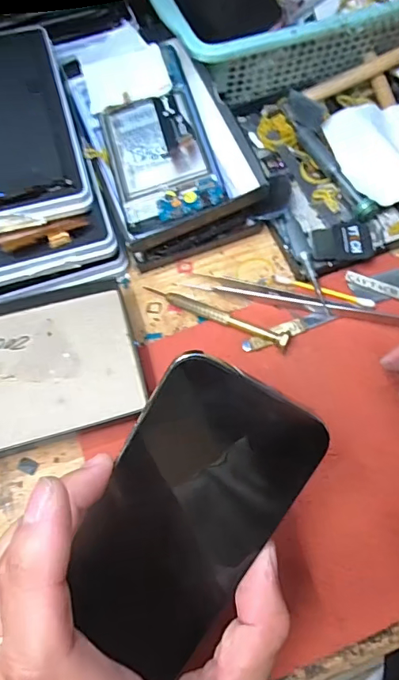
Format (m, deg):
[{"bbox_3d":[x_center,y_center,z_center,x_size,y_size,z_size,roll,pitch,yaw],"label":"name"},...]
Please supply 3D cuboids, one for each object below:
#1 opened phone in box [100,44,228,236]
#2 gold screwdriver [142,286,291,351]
[{"bbox_3d":[-0.031,-0.142,0.339,0.069,0.009,0.135,-15,66,-4],"label":"opened phone in box"},{"bbox_3d":[0.011,-0.018,0.333,0.109,0.011,0.012,22,74,21],"label":"gold screwdriver"}]

